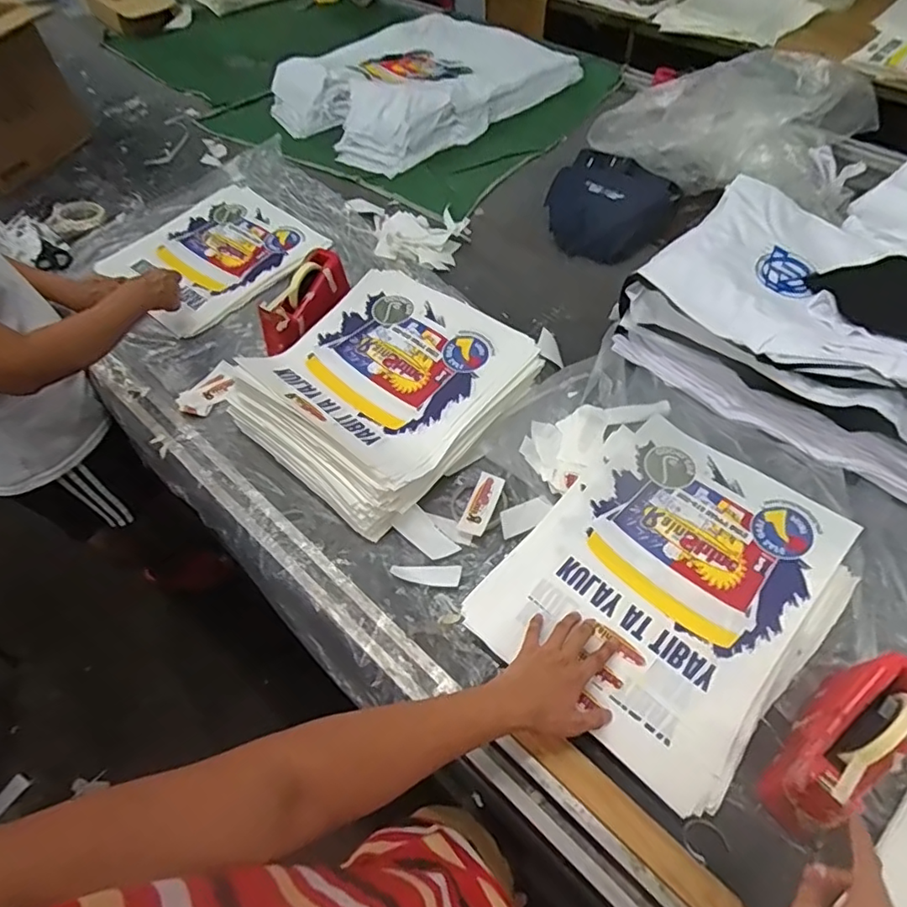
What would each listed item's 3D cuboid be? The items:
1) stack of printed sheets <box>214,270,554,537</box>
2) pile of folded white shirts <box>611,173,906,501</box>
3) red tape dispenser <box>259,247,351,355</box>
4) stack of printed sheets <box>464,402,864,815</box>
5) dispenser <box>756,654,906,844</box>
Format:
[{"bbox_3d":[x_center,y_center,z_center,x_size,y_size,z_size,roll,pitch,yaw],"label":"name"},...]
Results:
[{"bbox_3d":[-0.115,-0.125,0.940,0.380,0.077,0.410,36,63,23],"label":"stack of printed sheets"},{"bbox_3d":[0.603,-0.194,0.894,0.592,0.195,0.387,37,63,23],"label":"pile of folded white shirts"},{"bbox_3d":[-0.273,-0.277,1.040,0.072,0.083,0.214,28,74,19],"label":"red tape dispenser"},{"bbox_3d":[0.283,0.163,0.762,0.354,0.030,0.441,37,63,23],"label":"stack of printed sheets"},{"bbox_3d":[0.422,0.307,0.615,0.219,0.129,0.078,-41,63,-10],"label":"dispenser"}]

